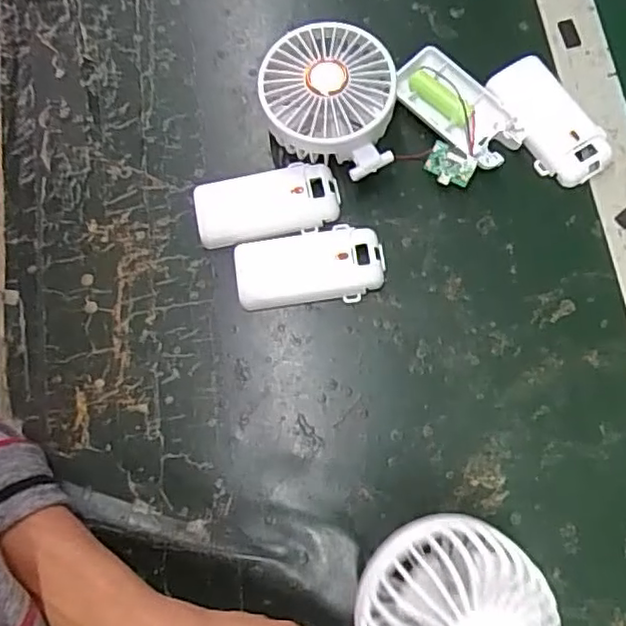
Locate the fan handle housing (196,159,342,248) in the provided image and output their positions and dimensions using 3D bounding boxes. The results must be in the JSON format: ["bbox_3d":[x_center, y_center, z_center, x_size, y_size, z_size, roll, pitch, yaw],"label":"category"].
[{"bbox_3d":[-0.031,-0.072,0.421,0.093,0.014,0.048,-13,74,0],"label":"fan handle housing"}]

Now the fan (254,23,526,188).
[{"bbox_3d":[0.050,-0.134,0.413,0.159,0.046,0.095,-1,74,3],"label":"fan"}]

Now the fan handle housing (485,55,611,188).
[{"bbox_3d":[0.159,-0.129,0.428,0.043,0.018,0.092,-32,75,-6],"label":"fan handle housing"}]

